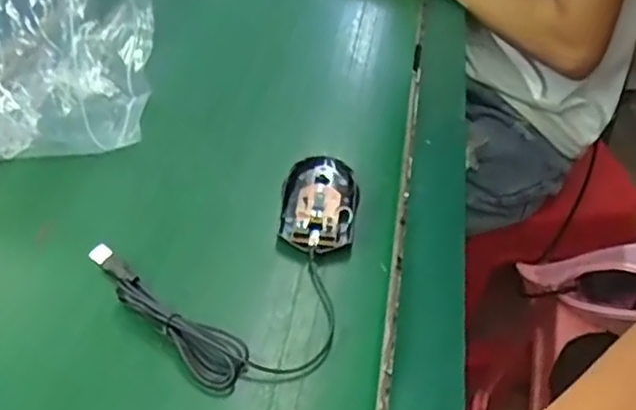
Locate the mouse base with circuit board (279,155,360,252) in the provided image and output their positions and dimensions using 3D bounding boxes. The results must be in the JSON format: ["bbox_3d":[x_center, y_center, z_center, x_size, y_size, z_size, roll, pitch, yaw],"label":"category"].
[{"bbox_3d":[0.002,-0.005,0.564,0.061,0.022,0.111,7,44,0],"label":"mouse base with circuit board"}]

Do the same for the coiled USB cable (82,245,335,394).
[{"bbox_3d":[-0.078,0.075,0.476,0.180,0.018,0.121,1,44,-6],"label":"coiled USB cable"}]

